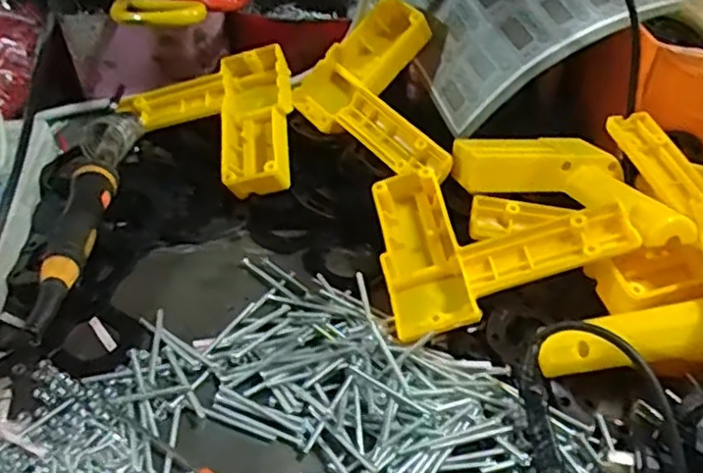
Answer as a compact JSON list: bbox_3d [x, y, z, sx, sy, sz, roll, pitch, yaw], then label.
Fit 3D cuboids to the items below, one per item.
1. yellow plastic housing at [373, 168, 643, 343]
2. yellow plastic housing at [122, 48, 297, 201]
[{"bbox_3d":[0.086,-0.005,0.425,0.144,0.032,0.114,-22,49,9],"label":"yellow plastic housing"},{"bbox_3d":[-0.113,-0.079,0.532,0.138,0.030,0.120,-12,63,10],"label":"yellow plastic housing"}]

